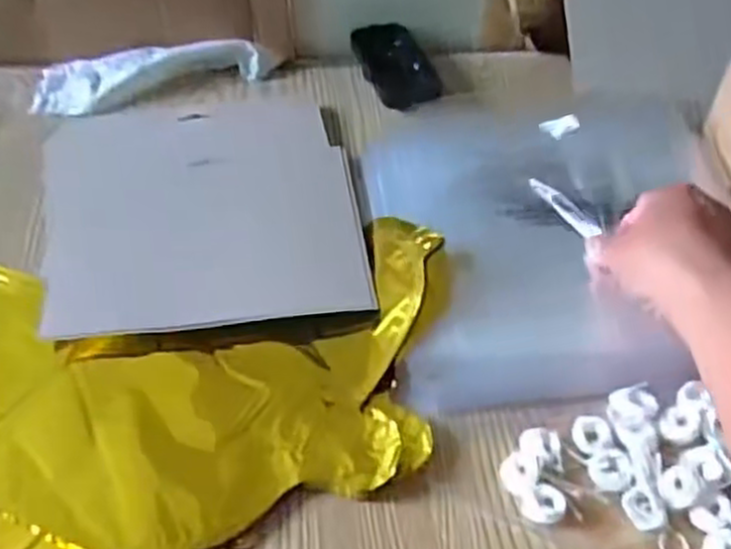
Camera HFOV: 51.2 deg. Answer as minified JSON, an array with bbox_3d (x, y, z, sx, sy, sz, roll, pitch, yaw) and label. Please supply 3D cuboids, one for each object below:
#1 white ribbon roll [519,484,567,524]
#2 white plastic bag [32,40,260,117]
[{"bbox_3d":[0.087,0.112,0.370,0.020,0.006,0.019,-1,46,1],"label":"white ribbon roll"},{"bbox_3d":[-0.183,-0.170,0.634,0.179,0.026,0.068,-17,48,-14],"label":"white plastic bag"}]

